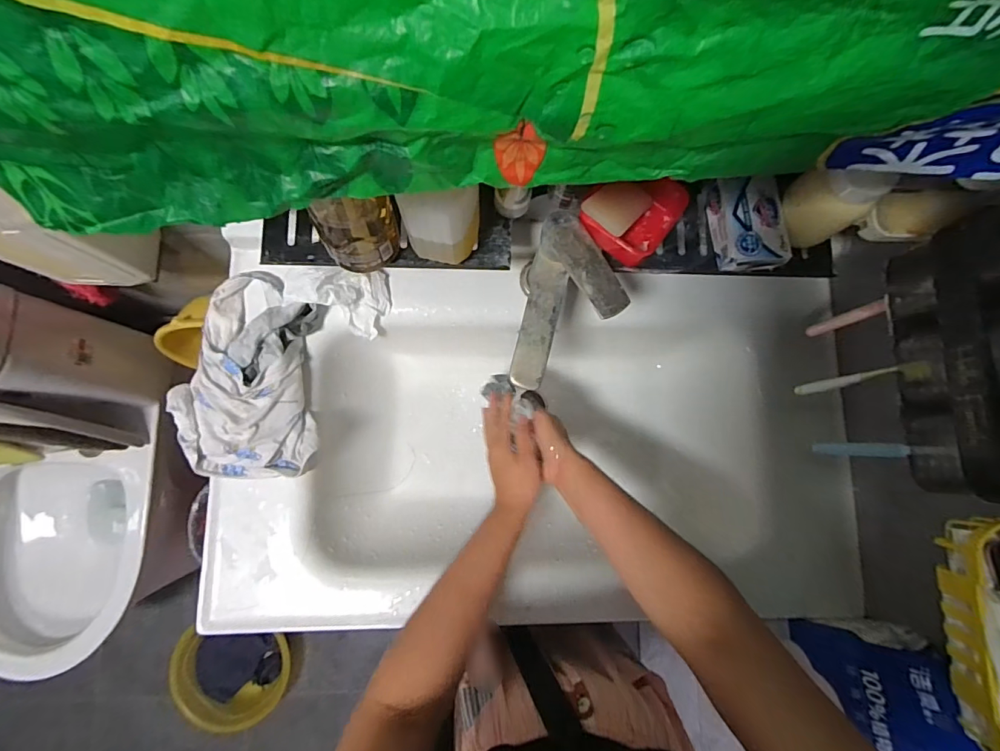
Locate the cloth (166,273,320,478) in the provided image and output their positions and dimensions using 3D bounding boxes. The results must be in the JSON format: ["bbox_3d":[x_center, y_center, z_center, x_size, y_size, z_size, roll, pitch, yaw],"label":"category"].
[{"bbox_3d":[-0.307,-0.003,0.545,0.158,0.051,0.247,-1,83,-4],"label":"cloth"}]

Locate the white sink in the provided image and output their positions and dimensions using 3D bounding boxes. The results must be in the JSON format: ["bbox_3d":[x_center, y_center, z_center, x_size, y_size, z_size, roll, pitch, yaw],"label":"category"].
[{"bbox_3d":[0.055,0.094,0.646,0.789,0.162,0.435,0,83,-4],"label":"white sink"}]

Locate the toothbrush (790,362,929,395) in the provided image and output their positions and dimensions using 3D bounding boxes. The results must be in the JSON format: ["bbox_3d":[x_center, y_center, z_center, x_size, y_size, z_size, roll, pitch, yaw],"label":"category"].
[{"bbox_3d":[0.354,0.005,0.450,0.011,0.153,0.015,-8,83,-5],"label":"toothbrush"}]

